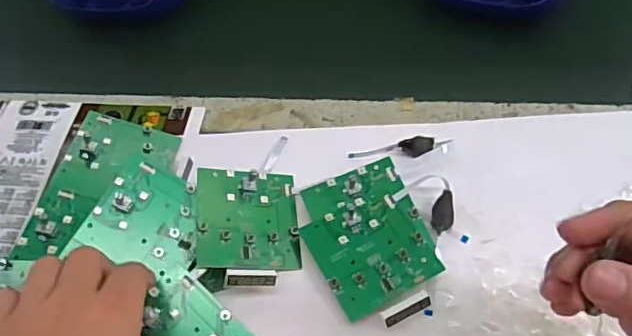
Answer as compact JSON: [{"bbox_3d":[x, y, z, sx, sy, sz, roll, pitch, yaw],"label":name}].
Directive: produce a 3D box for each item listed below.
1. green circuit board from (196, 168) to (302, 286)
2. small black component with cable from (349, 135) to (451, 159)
[{"bbox_3d":[-0.048,0.042,0.408,0.074,0.011,0.092,4,57,-18],"label":"green circuit board"},{"bbox_3d":[0.067,-0.015,0.455,0.082,0.007,0.020,-8,52,13],"label":"small black component with cable"}]

